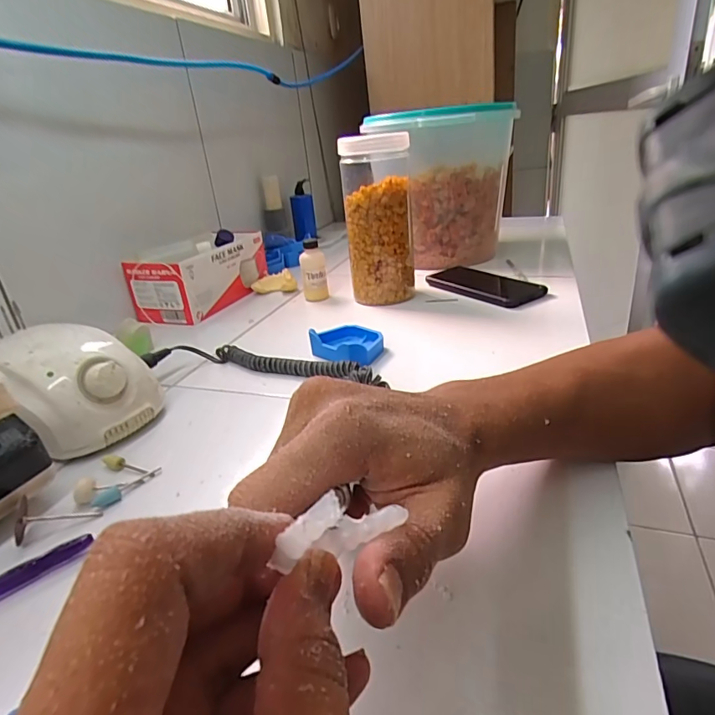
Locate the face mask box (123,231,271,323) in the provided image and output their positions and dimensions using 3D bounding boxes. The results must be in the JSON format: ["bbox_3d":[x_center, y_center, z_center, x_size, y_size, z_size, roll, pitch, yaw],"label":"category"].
[{"bbox_3d":[-0.236,-0.133,0.716,0.111,0.085,0.201,4,27,20],"label":"face mask box"}]

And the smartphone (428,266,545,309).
[{"bbox_3d":[0.179,-0.105,0.666,0.087,0.017,0.174,-18,29,-26],"label":"smartphone"}]

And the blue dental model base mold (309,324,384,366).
[{"bbox_3d":[-0.010,-0.017,0.507,0.062,0.021,0.086,-27,32,-38],"label":"blue dental model base mold"}]

